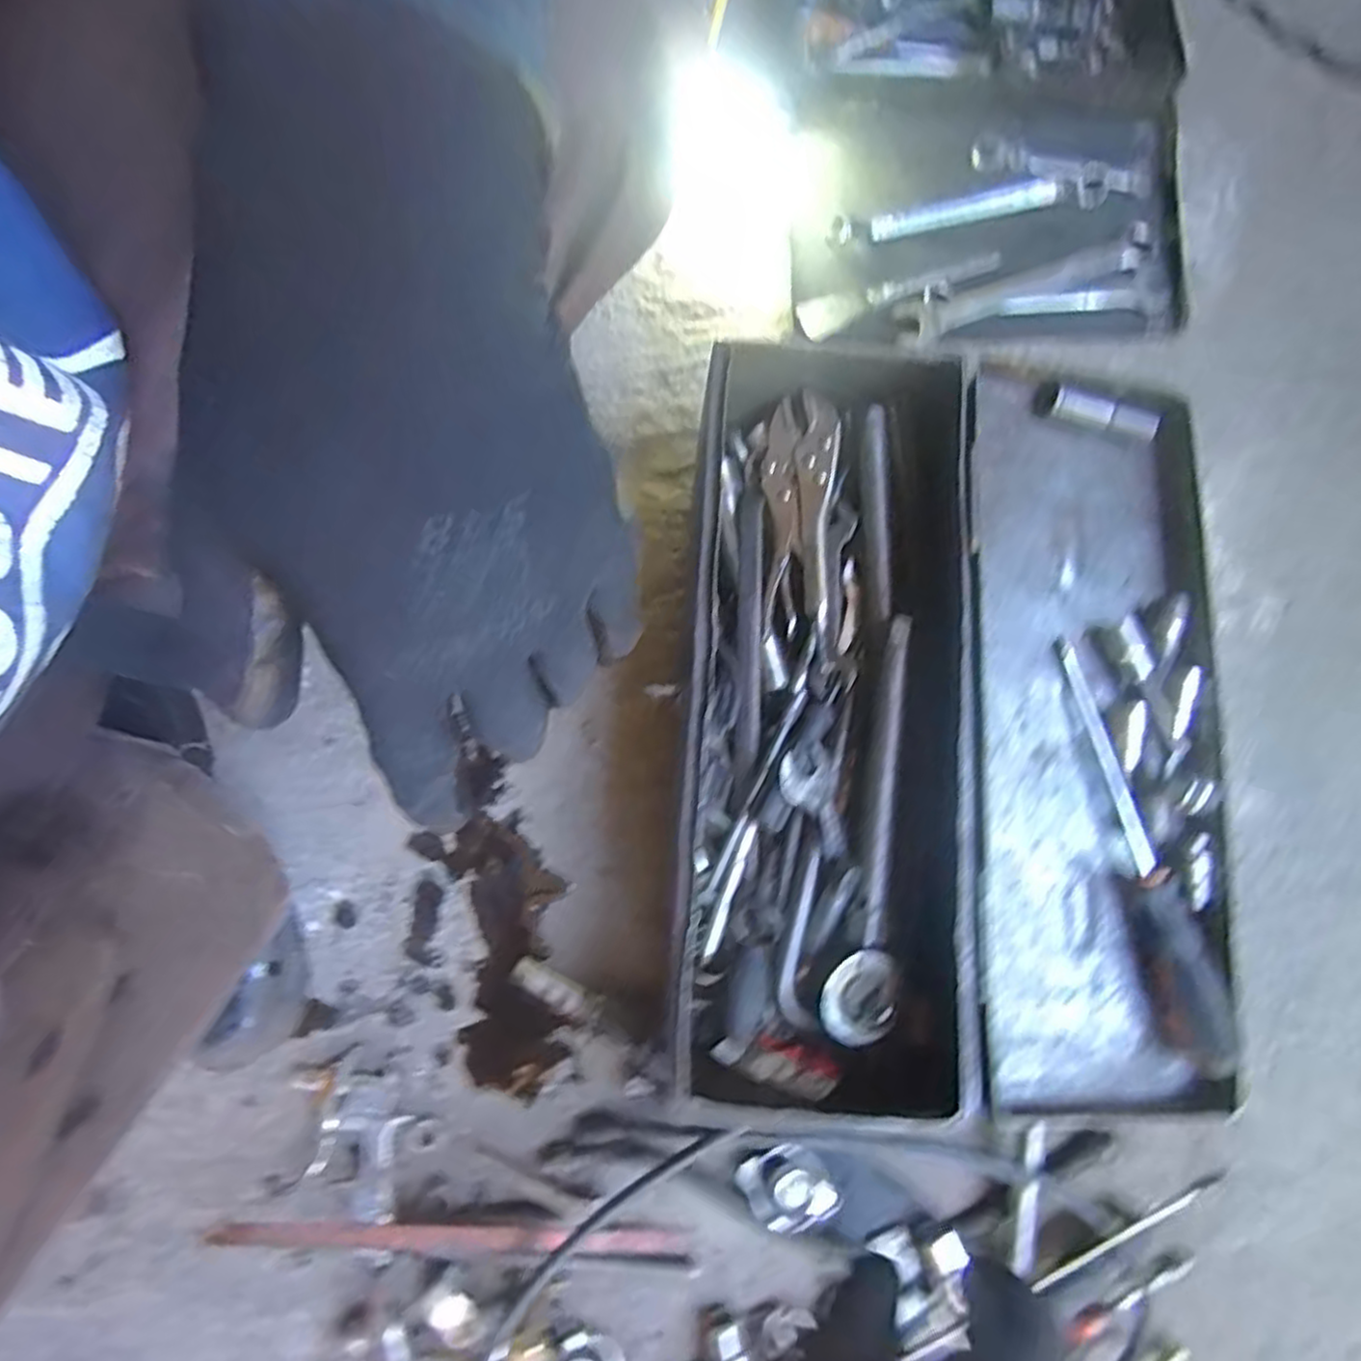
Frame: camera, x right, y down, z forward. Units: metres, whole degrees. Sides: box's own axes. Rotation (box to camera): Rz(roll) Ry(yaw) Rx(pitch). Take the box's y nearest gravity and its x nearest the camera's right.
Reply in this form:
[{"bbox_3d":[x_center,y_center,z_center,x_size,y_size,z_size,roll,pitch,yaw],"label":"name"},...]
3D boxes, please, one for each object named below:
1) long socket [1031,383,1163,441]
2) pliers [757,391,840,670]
[{"bbox_3d":[0.273,-0.177,0.481,0.081,0.019,0.017,13,80,2],"label":"long socket"},{"bbox_3d":[0.079,-0.103,0.494,0.048,0.026,0.183,3,80,0],"label":"pliers"}]

